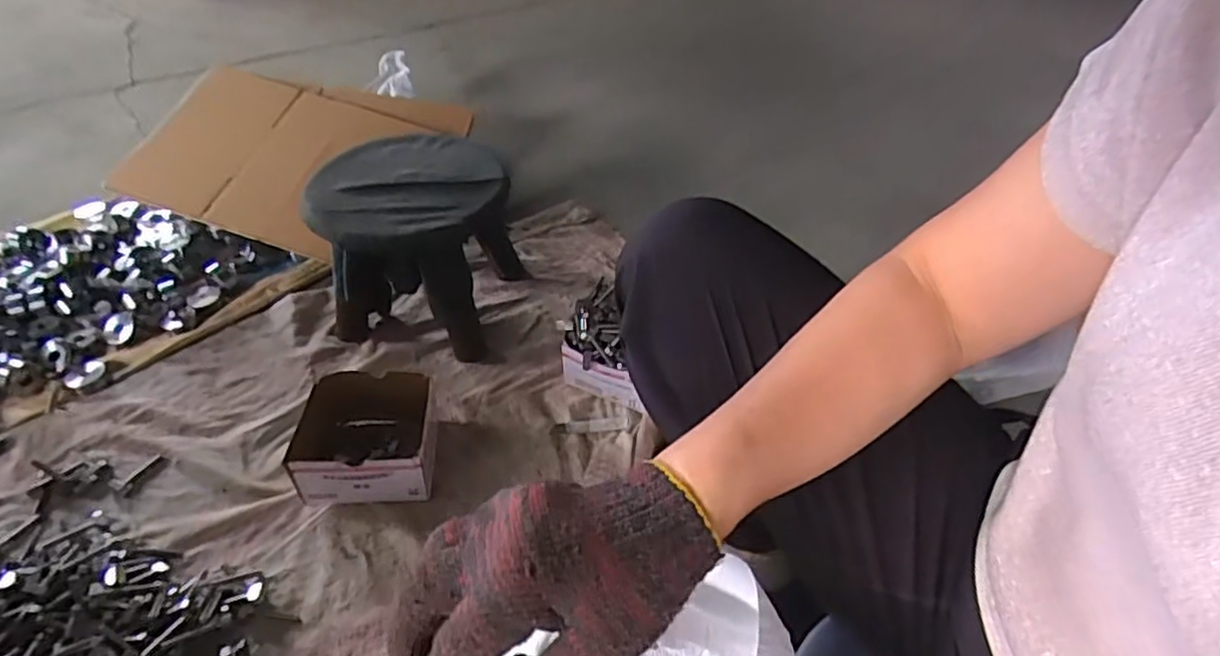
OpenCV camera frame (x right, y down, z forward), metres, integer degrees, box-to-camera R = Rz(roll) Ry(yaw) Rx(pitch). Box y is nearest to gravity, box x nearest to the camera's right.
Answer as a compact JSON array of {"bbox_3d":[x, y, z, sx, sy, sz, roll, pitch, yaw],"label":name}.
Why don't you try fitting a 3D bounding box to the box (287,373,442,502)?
[{"bbox_3d":[-0.293,0.133,0.787,0.151,0.083,0.140,-5,44,-6],"label":"box"}]

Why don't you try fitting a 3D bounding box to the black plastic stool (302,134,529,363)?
[{"bbox_3d":[-0.266,-0.120,0.943,0.248,0.224,0.254,5,44,4],"label":"black plastic stool"}]

